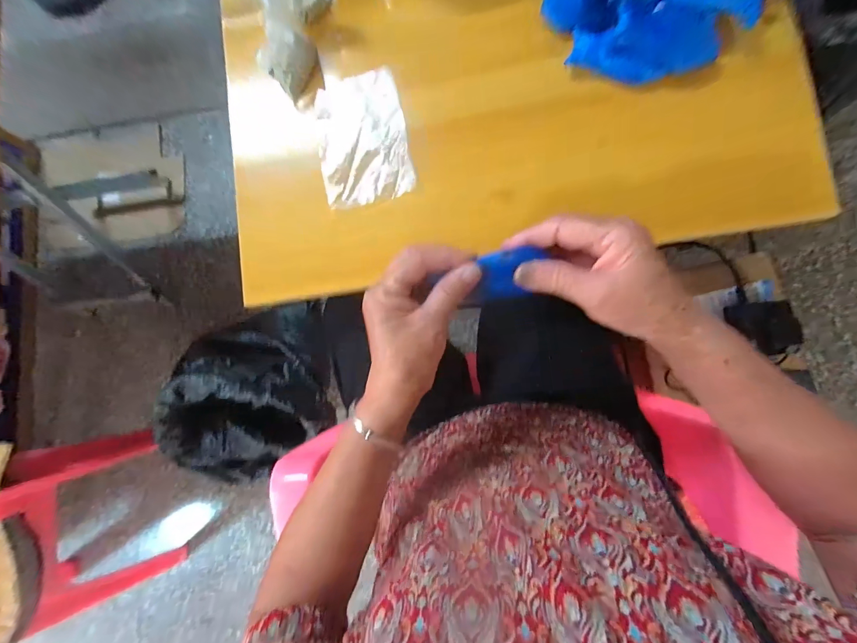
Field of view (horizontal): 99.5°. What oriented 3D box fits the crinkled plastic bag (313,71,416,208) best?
[{"bbox_3d":[-0.074,-0.206,0.402,0.096,0.008,0.155,-11,85,7],"label":"crinkled plastic bag"}]

